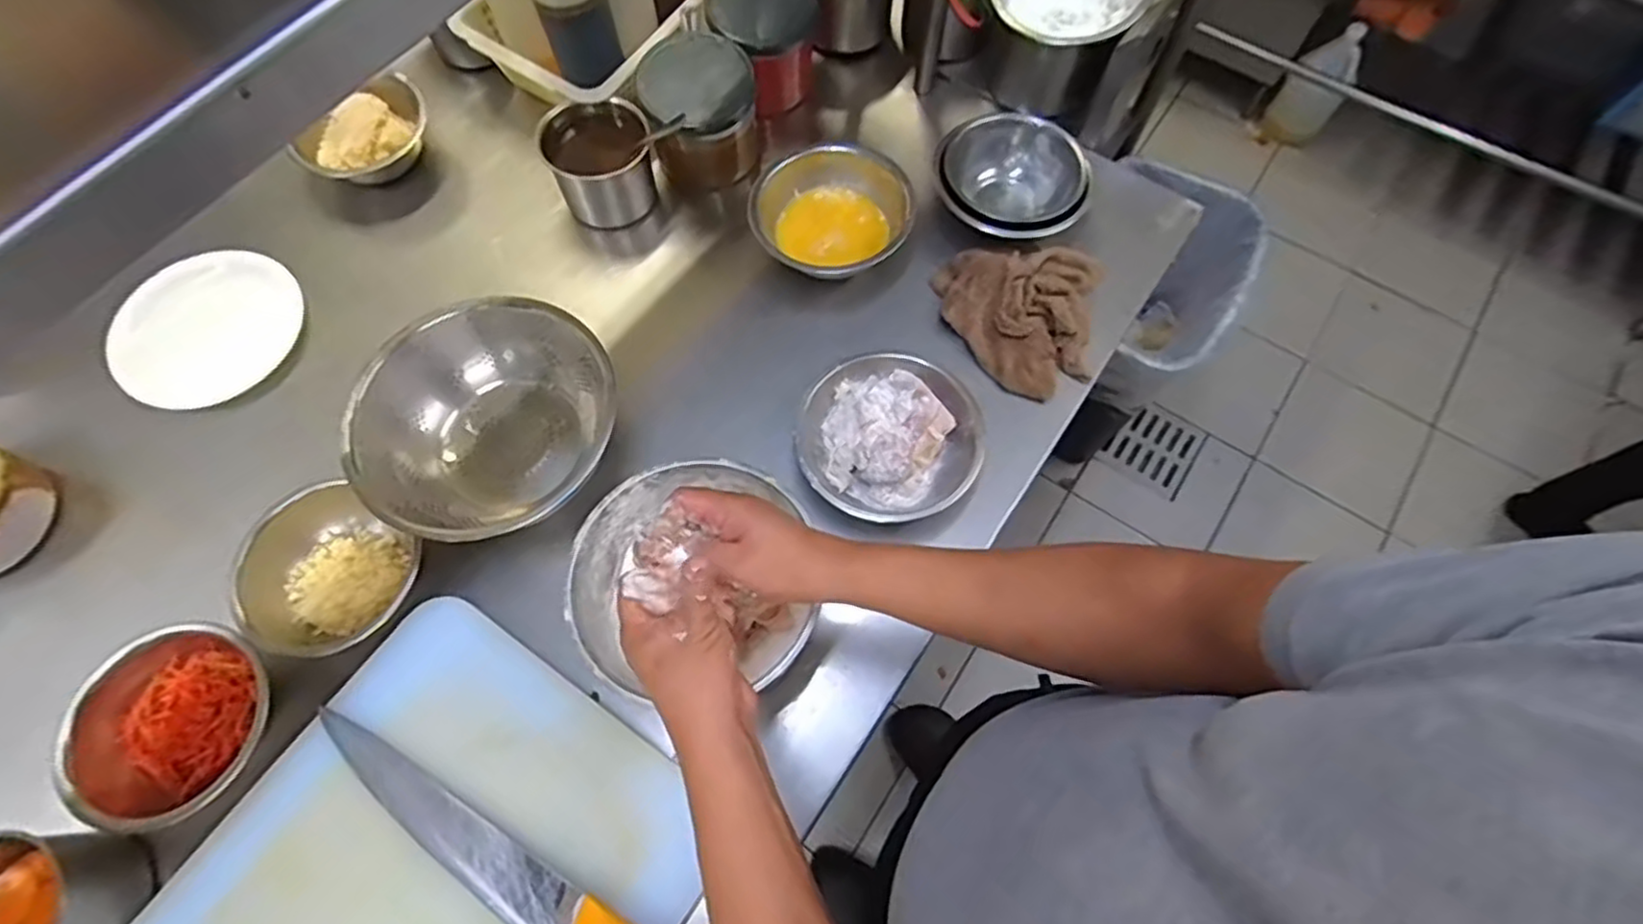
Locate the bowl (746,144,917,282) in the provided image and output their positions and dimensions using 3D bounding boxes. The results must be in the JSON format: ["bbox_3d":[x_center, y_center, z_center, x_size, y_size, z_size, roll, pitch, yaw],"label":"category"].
[{"bbox_3d":[0.011,-0.266,0.799,0.170,0.076,0.155,0,68,1],"label":"bowl"}]

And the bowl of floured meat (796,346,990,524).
[{"bbox_3d":[0.065,-0.018,0.703,0.171,0.066,0.165,0,68,1],"label":"bowl of floured meat"}]

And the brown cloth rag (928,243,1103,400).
[{"bbox_3d":[0.216,-0.149,0.766,0.169,0.044,0.163,-2,68,0],"label":"brown cloth rag"}]

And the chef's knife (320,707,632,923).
[{"bbox_3d":[-0.243,0.314,0.548,0.392,0.021,0.045,28,71,11],"label":"chef's knife"}]

